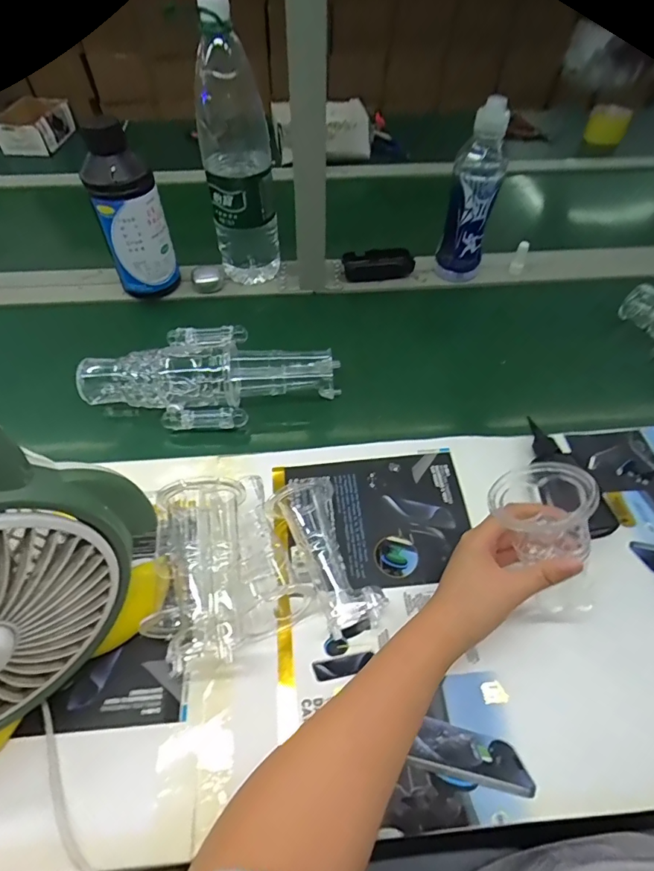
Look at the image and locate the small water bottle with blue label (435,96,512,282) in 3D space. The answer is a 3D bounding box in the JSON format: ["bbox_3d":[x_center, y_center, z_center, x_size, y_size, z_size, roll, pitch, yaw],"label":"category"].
[{"bbox_3d":[0.210,-0.340,0.675,0.066,0.236,0.061,17,54,11],"label":"small water bottle with blue label"}]

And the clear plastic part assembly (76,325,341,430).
[{"bbox_3d":[-0.139,-0.070,0.565,0.295,0.052,0.121,2,53,0],"label":"clear plastic part assembly"}]

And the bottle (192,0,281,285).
[{"bbox_3d":[-0.116,-0.359,0.625,0.089,0.325,0.075,-3,53,-4],"label":"bottle"}]

